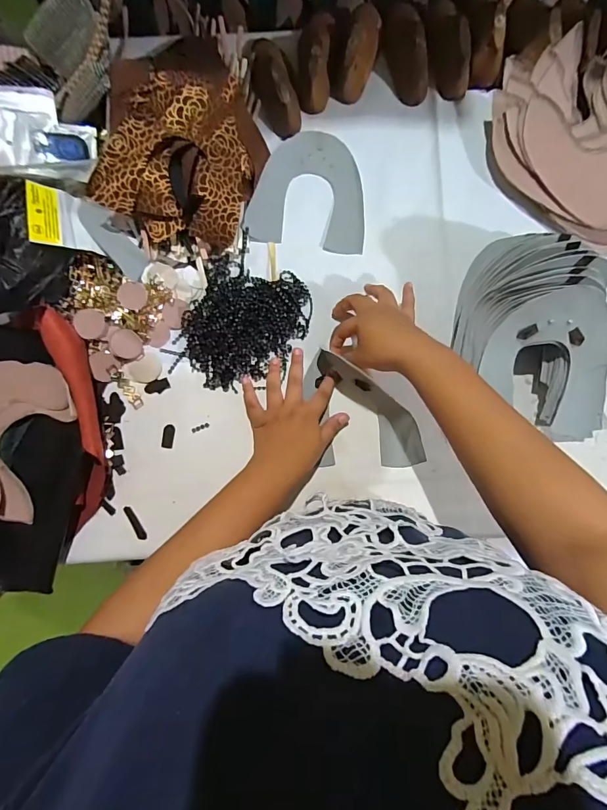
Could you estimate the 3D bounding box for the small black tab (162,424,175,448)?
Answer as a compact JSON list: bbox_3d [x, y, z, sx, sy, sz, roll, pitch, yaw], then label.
[{"bbox_3d":[-0.159,0.037,0.475,0.013,0.004,0.027,3,82,1],"label":"small black tab"}]

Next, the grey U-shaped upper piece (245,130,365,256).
[{"bbox_3d":[0.010,-0.280,0.521,0.146,0.005,0.156,7,82,1],"label":"grey U-shaped upper piece"}]

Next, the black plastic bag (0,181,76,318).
[{"bbox_3d":[-0.328,-0.173,0.454,0.115,0.066,0.136,-3,82,0],"label":"black plastic bag"}]

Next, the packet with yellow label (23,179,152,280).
[{"bbox_3d":[-0.248,-0.202,0.466,0.130,0.013,0.078,14,66,-25],"label":"packet with yellow label"}]

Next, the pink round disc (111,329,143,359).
[{"bbox_3d":[-0.209,-0.072,0.477,0.034,0.004,0.033,-1,93,-16],"label":"pink round disc"}]

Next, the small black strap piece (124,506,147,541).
[{"bbox_3d":[-0.193,0.135,0.461,0.010,0.004,0.042,-31,83,-4],"label":"small black strap piece"}]

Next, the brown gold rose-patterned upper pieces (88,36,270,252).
[{"bbox_3d":[-0.137,-0.310,0.482,0.164,0.089,0.220,6,82,1],"label":"brown gold rose-patterned upper pieces"}]

